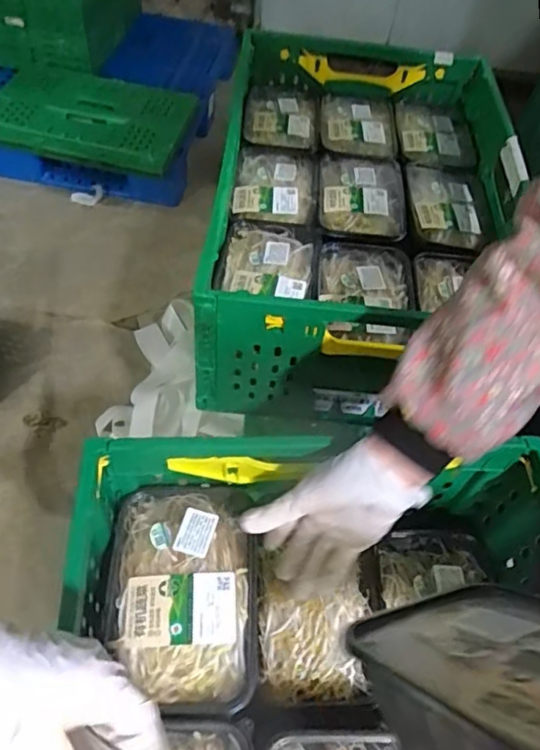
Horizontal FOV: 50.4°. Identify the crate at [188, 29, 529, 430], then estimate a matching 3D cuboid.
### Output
[{"bbox_3d":[0.127,-0.240,0.801,0.381,0.178,0.593,5,56,1],"label":"crate"}]

